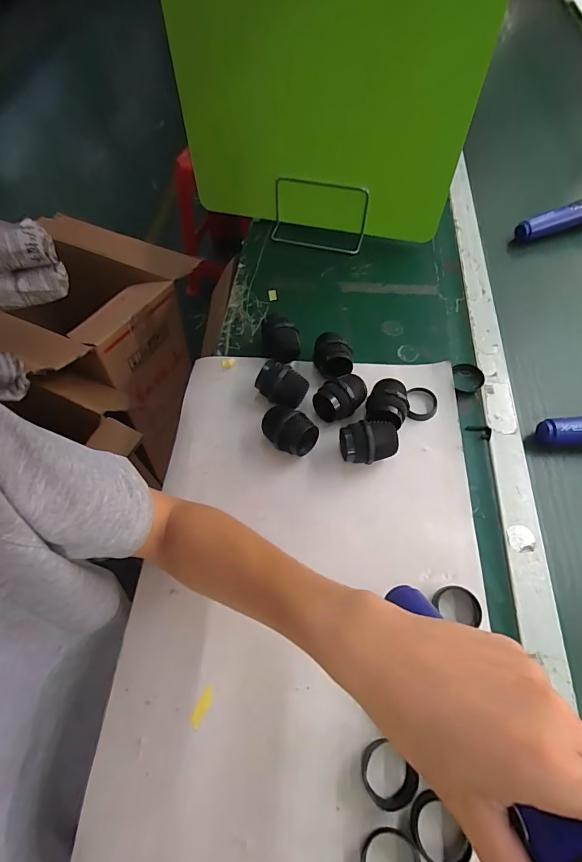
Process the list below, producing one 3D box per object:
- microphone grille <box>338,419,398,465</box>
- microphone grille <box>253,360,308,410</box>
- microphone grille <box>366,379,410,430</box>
[{"bbox_3d":[0.086,0.013,0.437,0.061,0.042,0.041,-17,63,-7],"label":"microphone grille"},{"bbox_3d":[-0.012,-0.053,0.481,0.063,0.046,0.044,34,68,18],"label":"microphone grille"},{"bbox_3d":[0.113,-0.031,0.466,0.045,0.048,0.065,9,63,7],"label":"microphone grille"}]

